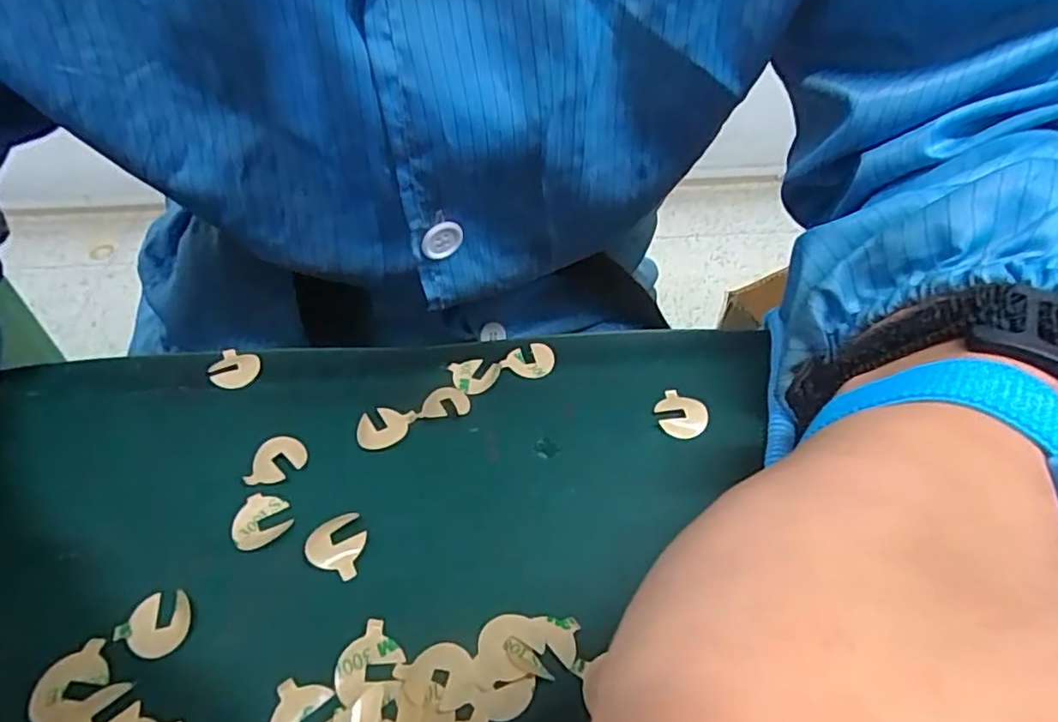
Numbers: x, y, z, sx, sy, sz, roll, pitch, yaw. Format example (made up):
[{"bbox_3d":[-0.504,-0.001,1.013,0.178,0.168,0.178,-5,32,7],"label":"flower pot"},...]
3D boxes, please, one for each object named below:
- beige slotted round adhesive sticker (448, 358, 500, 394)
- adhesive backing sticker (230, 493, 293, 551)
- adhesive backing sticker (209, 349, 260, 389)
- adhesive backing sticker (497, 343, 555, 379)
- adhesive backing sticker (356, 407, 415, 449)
[{"bbox_3d":[-0.020,0.005,0.229,0.018,0.004,0.016,-8,48,-4],"label":"beige slotted round adhesive sticker"},{"bbox_3d":[-0.081,0.049,0.188,0.016,0.004,0.017,11,53,3],"label":"adhesive backing sticker"},{"bbox_3d":[-0.110,0.001,0.232,0.016,0.005,0.019,-12,49,-9],"label":"adhesive backing sticker"},{"bbox_3d":[0.001,-0.001,0.234,0.017,0.004,0.016,27,54,23],"label":"adhesive backing sticker"},{"bbox_3d":[-0.050,0.023,0.212,0.018,0.004,0.016,4,53,2],"label":"adhesive backing sticker"}]

